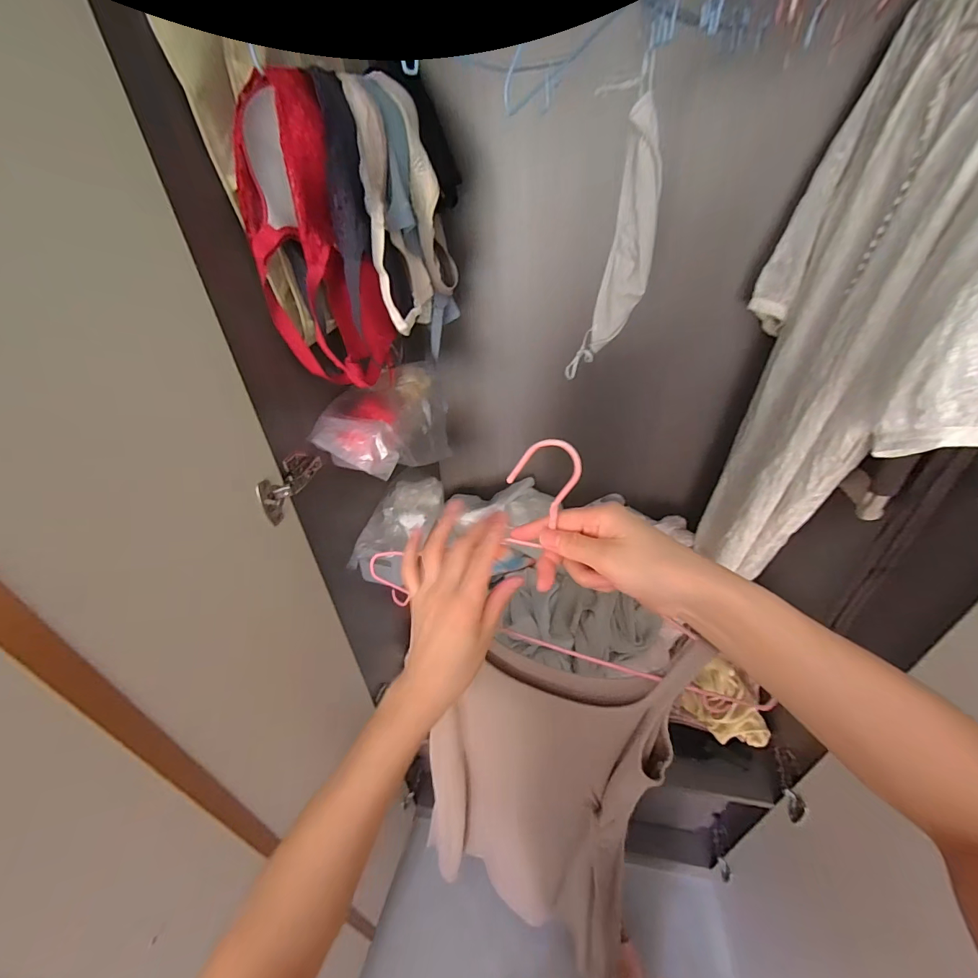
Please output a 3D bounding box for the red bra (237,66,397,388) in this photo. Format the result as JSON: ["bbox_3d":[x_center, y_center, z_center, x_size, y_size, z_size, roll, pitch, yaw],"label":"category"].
[{"bbox_3d":[-0.194,-0.273,0.490,0.073,0.300,0.163,10,38,18],"label":"red bra"}]

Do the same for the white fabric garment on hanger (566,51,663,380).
[{"bbox_3d":[0.142,-0.272,0.464,0.084,0.276,0.018,13,39,22],"label":"white fabric garment on hanger"}]

